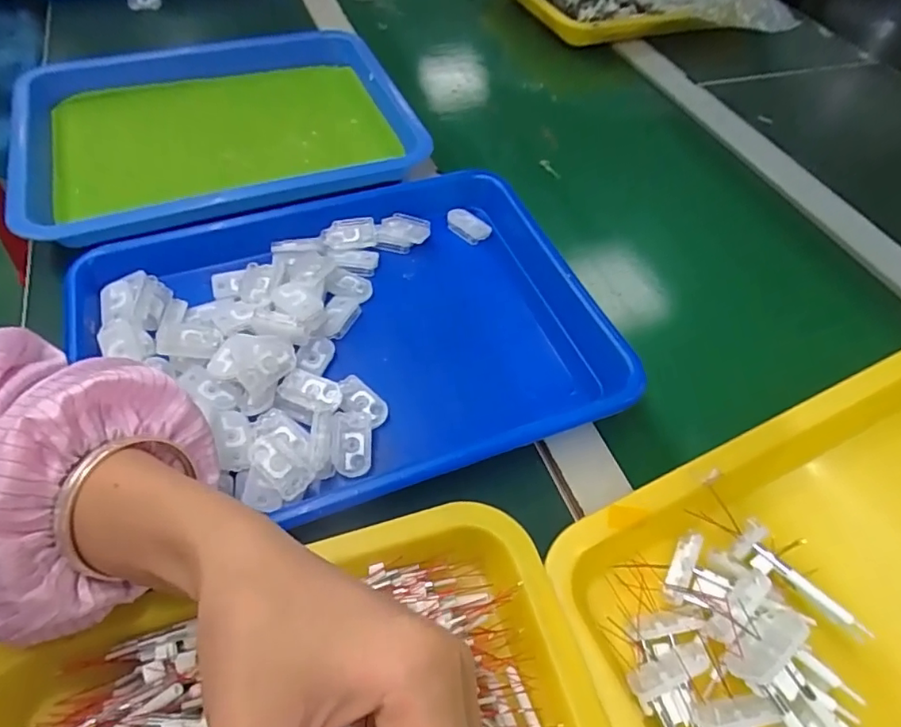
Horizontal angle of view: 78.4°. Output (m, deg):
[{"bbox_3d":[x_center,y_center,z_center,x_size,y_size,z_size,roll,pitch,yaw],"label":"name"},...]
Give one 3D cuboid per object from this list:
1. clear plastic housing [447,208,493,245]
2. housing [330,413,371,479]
[{"bbox_3d":[0.014,-0.113,0.454,0.022,0.009,0.035,-37,63,-26],"label":"clear plastic housing"},{"bbox_3d":[-0.058,0.047,0.324,0.023,0.005,0.037,-4,75,-11],"label":"housing"}]

